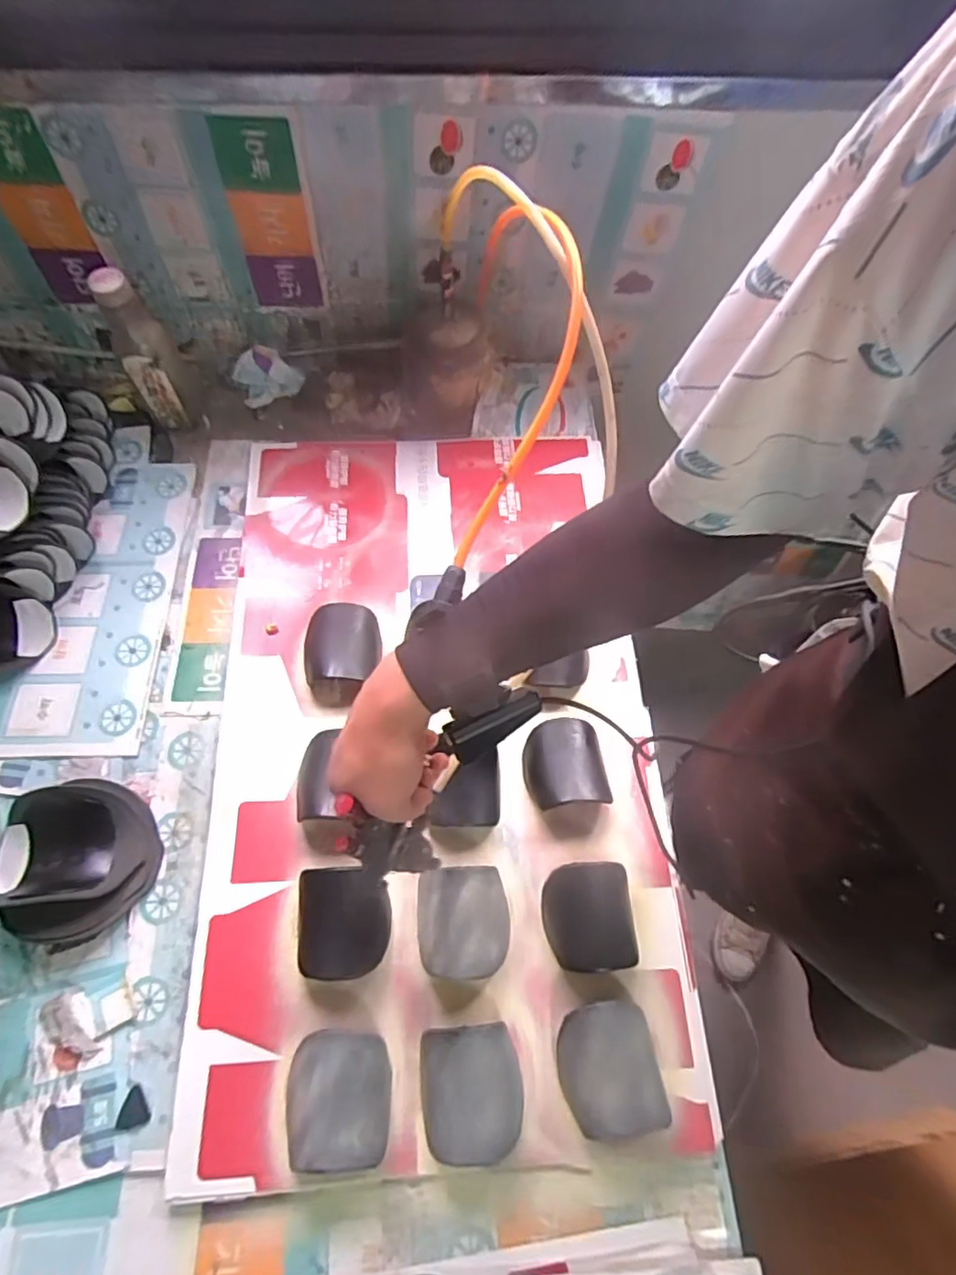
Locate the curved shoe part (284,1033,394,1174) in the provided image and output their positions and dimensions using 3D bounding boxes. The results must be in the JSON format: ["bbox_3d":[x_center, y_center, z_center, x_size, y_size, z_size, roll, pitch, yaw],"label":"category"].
[{"bbox_3d":[-0.117,0.385,0.512,0.089,0.051,0.094,1,65,0],"label":"curved shoe part"}]

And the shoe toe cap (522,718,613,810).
[{"bbox_3d":[0.089,0.132,0.628,0.083,0.046,0.087,-10,66,-5],"label":"shoe toe cap"}]

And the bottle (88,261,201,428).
[{"bbox_3d":[-0.413,-0.357,0.761,0.071,0.201,0.066,-29,69,-13],"label":"bottle"}]

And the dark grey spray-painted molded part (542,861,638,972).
[{"bbox_3d":[0.104,0.260,0.571,0.085,0.044,0.092,-3,65,-2],"label":"dark grey spray-painted molded part"}]

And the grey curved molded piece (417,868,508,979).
[{"bbox_3d":[-0.010,0.262,0.563,0.082,0.035,0.091,-2,65,-1],"label":"grey curved molded piece"}]

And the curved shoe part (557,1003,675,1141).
[{"bbox_3d":[0.112,0.365,0.522,0.084,0.049,0.091,-8,66,-4],"label":"curved shoe part"}]

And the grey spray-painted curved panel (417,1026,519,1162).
[{"bbox_3d":[-0.005,0.382,0.513,0.087,0.053,0.093,-3,65,-2],"label":"grey spray-painted curved panel"}]

